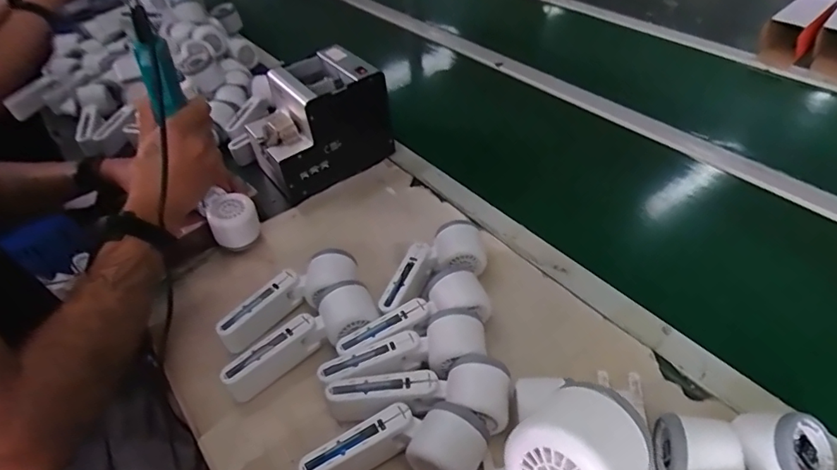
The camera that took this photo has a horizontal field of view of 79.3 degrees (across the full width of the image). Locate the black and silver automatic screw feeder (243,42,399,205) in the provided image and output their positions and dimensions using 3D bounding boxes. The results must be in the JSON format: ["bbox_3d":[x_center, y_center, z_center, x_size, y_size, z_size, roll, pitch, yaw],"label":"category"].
[{"bbox_3d":[-0.150,-0.165,0.765,0.194,0.160,0.128,-25,47,-20],"label":"black and silver automatic screw feeder"}]

